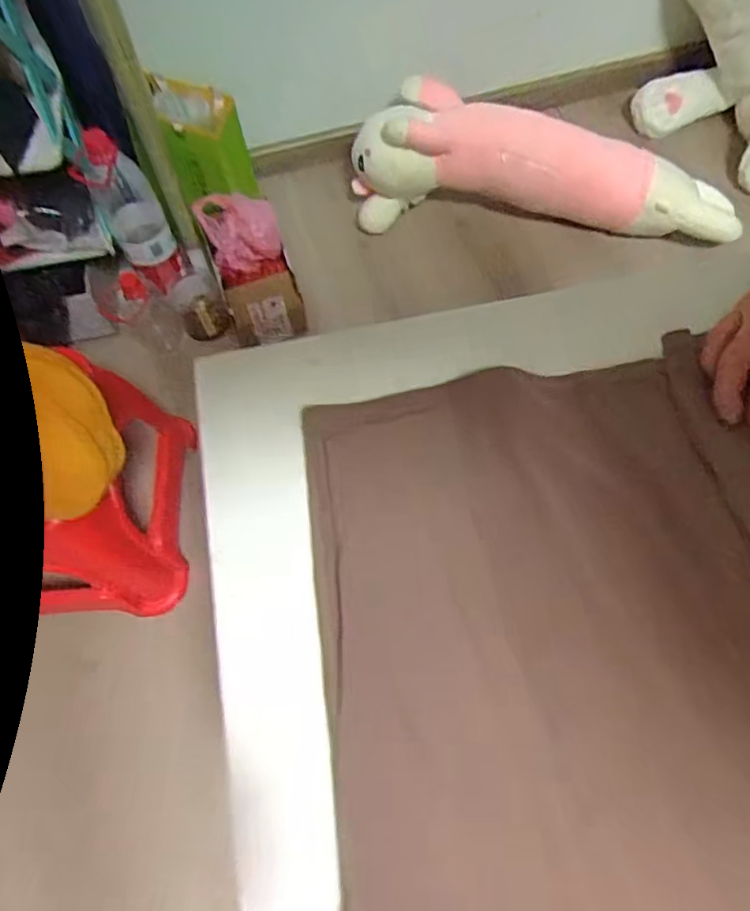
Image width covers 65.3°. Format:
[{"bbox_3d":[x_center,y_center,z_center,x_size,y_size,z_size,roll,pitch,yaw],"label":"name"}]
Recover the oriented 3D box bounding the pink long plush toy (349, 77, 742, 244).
[{"bbox_3d":[0.306,-0.511,1.048,0.669,0.199,0.142,5,66,5],"label":"pink long plush toy"}]

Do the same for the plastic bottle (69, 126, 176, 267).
[{"bbox_3d":[-0.369,-0.377,0.861,0.087,0.175,0.087,-23,67,-8],"label":"plastic bottle"}]

